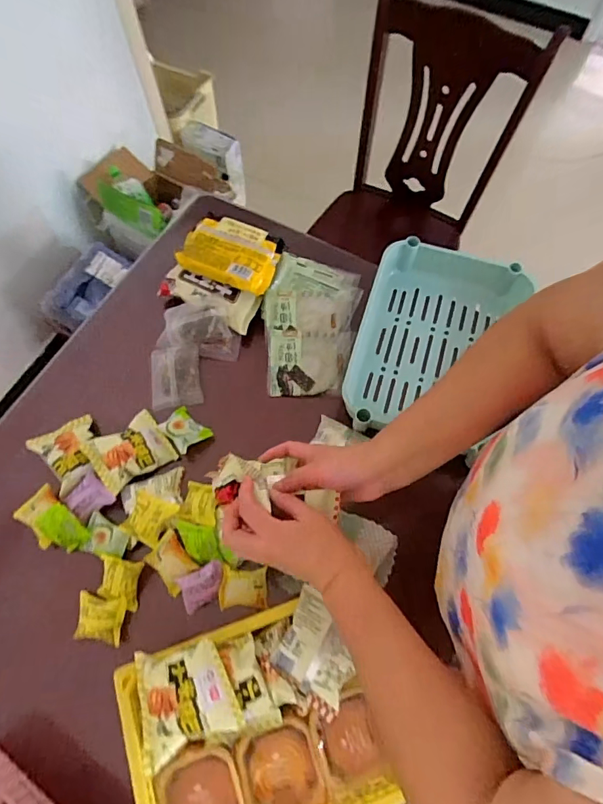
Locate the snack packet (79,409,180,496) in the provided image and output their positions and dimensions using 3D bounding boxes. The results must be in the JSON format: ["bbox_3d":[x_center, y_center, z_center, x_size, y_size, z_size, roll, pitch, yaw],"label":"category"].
[{"bbox_3d":[-0.262,0.072,0.707,0.108,0.038,0.089,-35,70,-15],"label":"snack packet"}]

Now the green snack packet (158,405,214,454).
[{"bbox_3d":[-0.181,0.040,0.726,0.056,0.024,0.068,-39,71,-17],"label":"green snack packet"}]

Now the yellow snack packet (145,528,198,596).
[{"bbox_3d":[-0.182,0.224,0.651,0.052,0.029,0.070,-40,71,-17],"label":"yellow snack packet"}]

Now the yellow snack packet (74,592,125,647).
[{"bbox_3d":[-0.272,0.289,0.624,0.064,0.024,0.057,5,65,2],"label":"yellow snack packet"}]

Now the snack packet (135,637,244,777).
[{"bbox_3d":[-0.135,0.327,0.518,0.111,0.061,0.105,-20,67,-10],"label":"snack packet"}]

